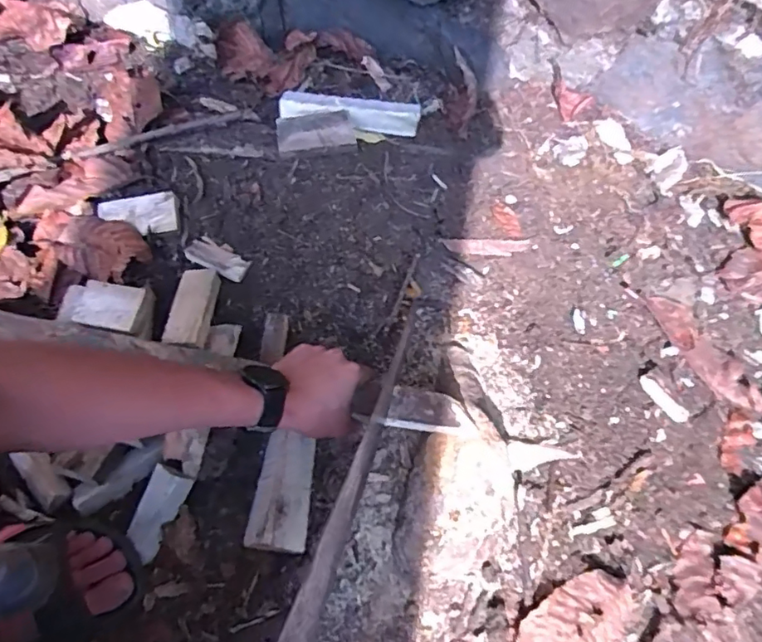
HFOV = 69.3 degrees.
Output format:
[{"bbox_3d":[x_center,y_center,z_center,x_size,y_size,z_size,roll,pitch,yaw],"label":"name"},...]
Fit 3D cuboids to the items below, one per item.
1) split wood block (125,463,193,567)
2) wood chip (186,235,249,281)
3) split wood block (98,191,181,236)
[{"bbox_3d":[-0.230,0.199,0.561,0.039,0.017,0.093,22,87,6],"label":"split wood block"},{"bbox_3d":[-0.202,-0.080,0.688,0.078,0.012,0.041,24,69,7],"label":"wood chip"},{"bbox_3d":[-0.305,-0.133,0.696,0.094,0.018,0.051,-8,69,-6],"label":"split wood block"}]

